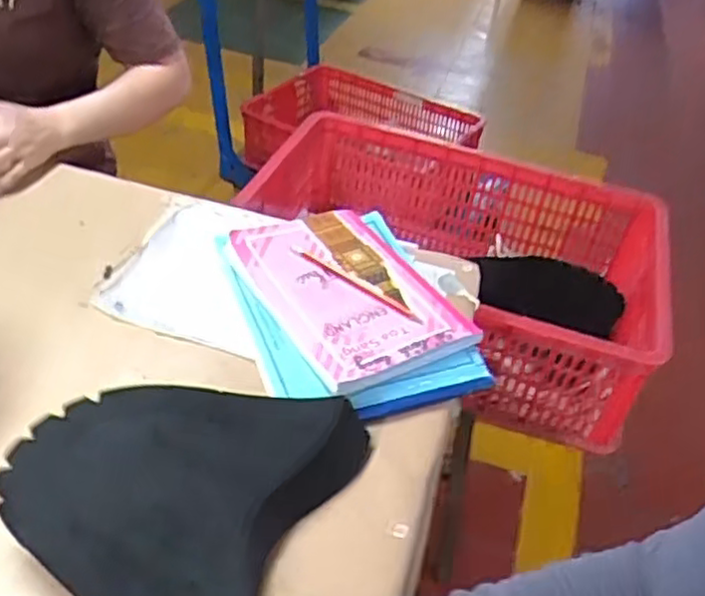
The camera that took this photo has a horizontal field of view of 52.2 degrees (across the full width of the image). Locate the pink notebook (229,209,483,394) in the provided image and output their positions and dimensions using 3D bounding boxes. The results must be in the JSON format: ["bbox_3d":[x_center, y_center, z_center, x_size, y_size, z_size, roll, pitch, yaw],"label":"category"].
[{"bbox_3d":[-0.002,-0.014,0.772,0.179,0.018,0.266,-22,49,-27],"label":"pink notebook"}]

